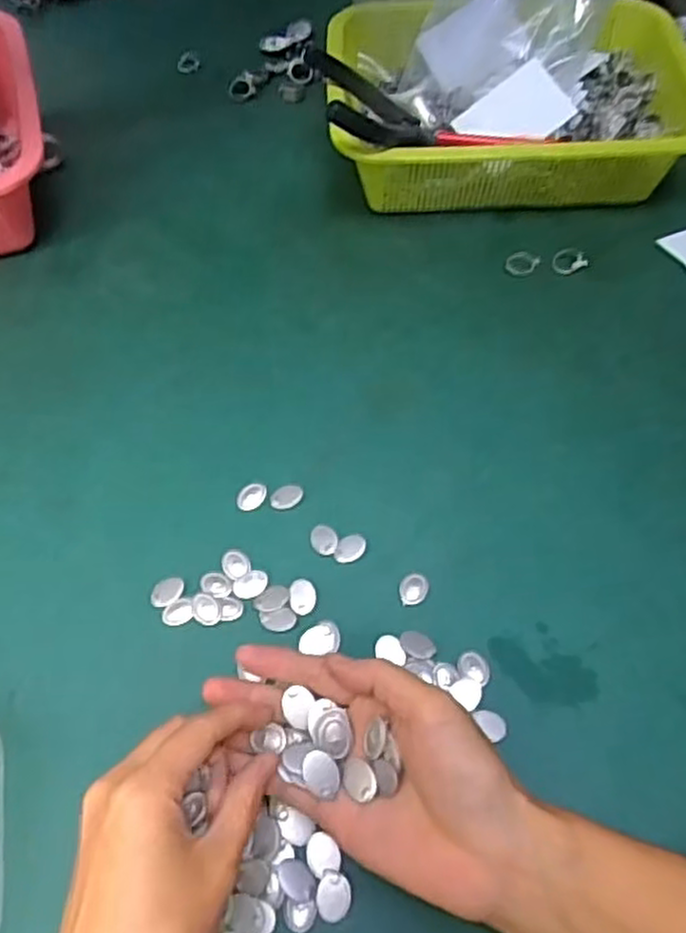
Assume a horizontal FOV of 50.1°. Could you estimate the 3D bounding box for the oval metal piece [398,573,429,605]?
[{"bbox_3d":[0.039,0.067,0.403,0.016,0.004,0.019,11,59,8],"label":"oval metal piece"}]

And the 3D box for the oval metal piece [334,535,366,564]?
[{"bbox_3d":[0.004,0.046,0.415,0.014,0.004,0.020,34,64,20],"label":"oval metal piece"}]

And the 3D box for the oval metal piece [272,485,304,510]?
[{"bbox_3d":[-0.033,0.017,0.432,0.019,0.004,0.015,-34,63,-18],"label":"oval metal piece"}]

